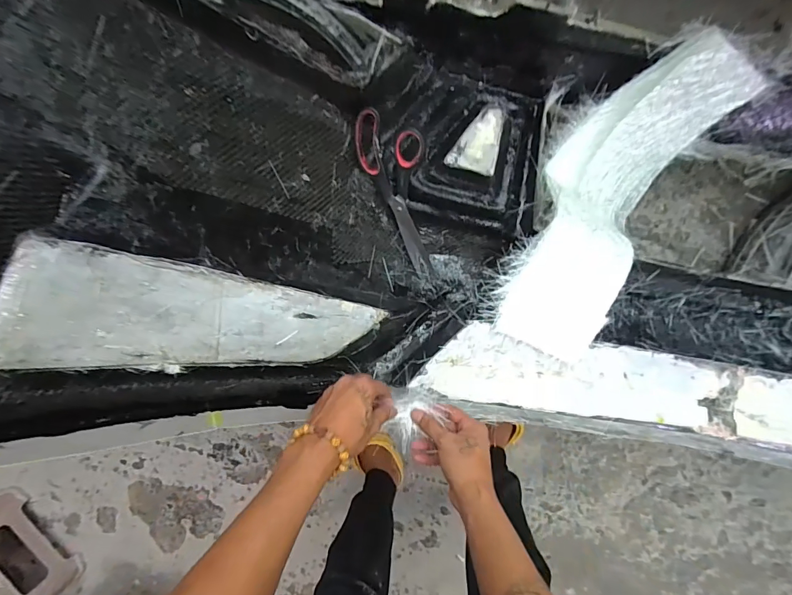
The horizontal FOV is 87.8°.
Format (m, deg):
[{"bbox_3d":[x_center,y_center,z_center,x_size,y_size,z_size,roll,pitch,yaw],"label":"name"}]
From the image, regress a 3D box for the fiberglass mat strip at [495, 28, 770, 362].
[{"bbox_3d":[0.288,-0.131,0.585,0.168,0.129,0.435,30,98,-5],"label":"fiberglass mat strip"}]

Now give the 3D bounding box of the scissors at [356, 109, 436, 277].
[{"bbox_3d":[0.002,-0.127,0.549,0.083,0.021,0.230,8,132,19],"label":"scissors"}]

